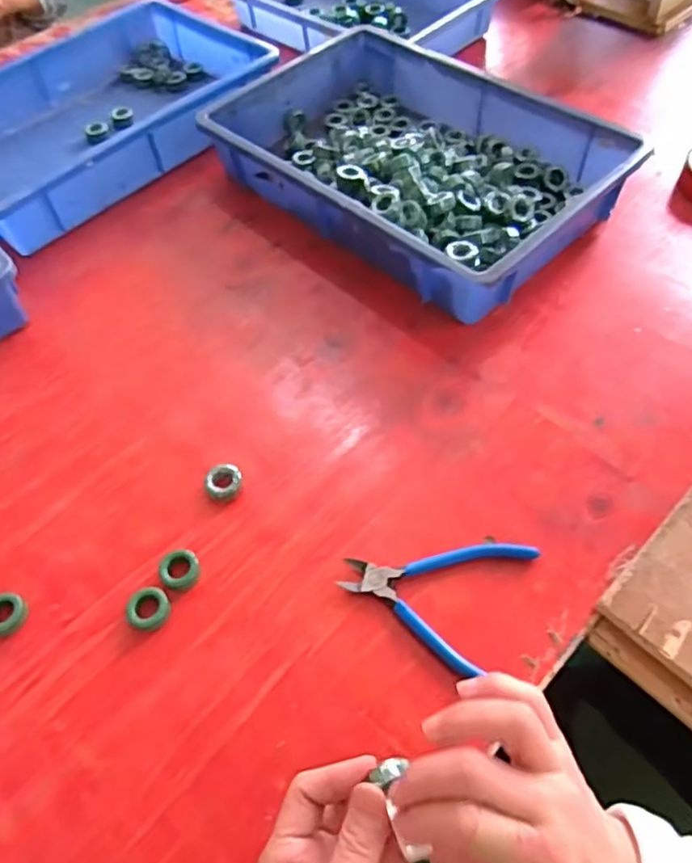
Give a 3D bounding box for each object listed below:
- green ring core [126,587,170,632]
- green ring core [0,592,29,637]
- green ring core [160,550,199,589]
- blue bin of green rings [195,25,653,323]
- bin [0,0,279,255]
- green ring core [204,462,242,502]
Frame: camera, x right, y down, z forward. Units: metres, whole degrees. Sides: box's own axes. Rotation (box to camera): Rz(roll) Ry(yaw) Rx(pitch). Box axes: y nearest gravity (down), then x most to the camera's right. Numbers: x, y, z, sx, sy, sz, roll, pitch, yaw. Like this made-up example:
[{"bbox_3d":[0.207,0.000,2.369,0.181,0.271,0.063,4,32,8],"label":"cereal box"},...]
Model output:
[{"bbox_3d":[-0.151,0.136,0.479,0.033,0.010,0.031,-2,56,3],"label":"green ring core"},{"bbox_3d":[-0.264,0.141,0.486,0.030,0.012,0.033,-2,56,3],"label":"green ring core"},{"bbox_3d":[-0.130,0.109,0.494,0.031,0.014,0.029,-2,56,3],"label":"green ring core"},{"bbox_3d":[0.076,-0.313,0.724,0.421,0.080,0.284,36,66,25],"label":"blue bin of green rings"},{"bbox_3d":[-0.334,-0.416,0.828,0.305,0.070,0.430,36,66,25],"label":"bin"},{"bbox_3d":[-0.104,0.044,0.537,0.030,0.011,0.032,-2,56,3],"label":"green ring core"}]

